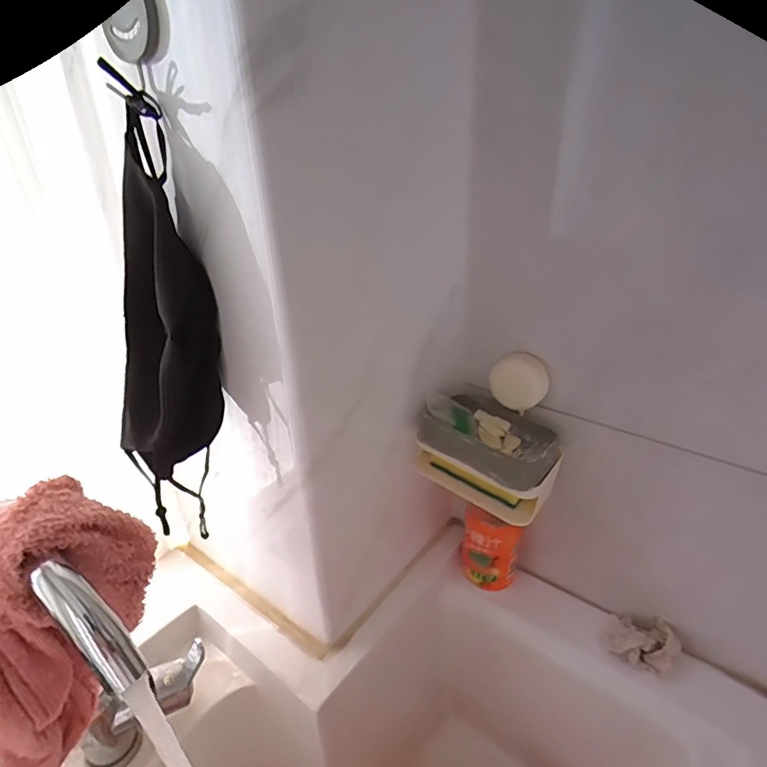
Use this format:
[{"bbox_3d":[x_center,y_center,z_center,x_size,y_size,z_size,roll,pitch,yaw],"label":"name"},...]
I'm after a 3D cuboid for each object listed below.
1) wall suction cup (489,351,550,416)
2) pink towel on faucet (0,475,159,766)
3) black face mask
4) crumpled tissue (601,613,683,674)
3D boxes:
[{"bbox_3d":[0.133,-0.001,0.489,0.055,0.054,0.016,36,39,4],"label":"wall suction cup"},{"bbox_3d":[-0.202,0.145,0.305,0.061,0.170,0.114,14,32,28],"label":"pink towel on faucet"},{"bbox_3d":[-0.167,-0.030,0.372,0.086,0.312,0.063,-22,34,-33],"label":"black face mask"},{"bbox_3d":[0.257,0.256,0.493,0.069,0.036,0.052,10,30,20],"label":"crumpled tissue"}]

